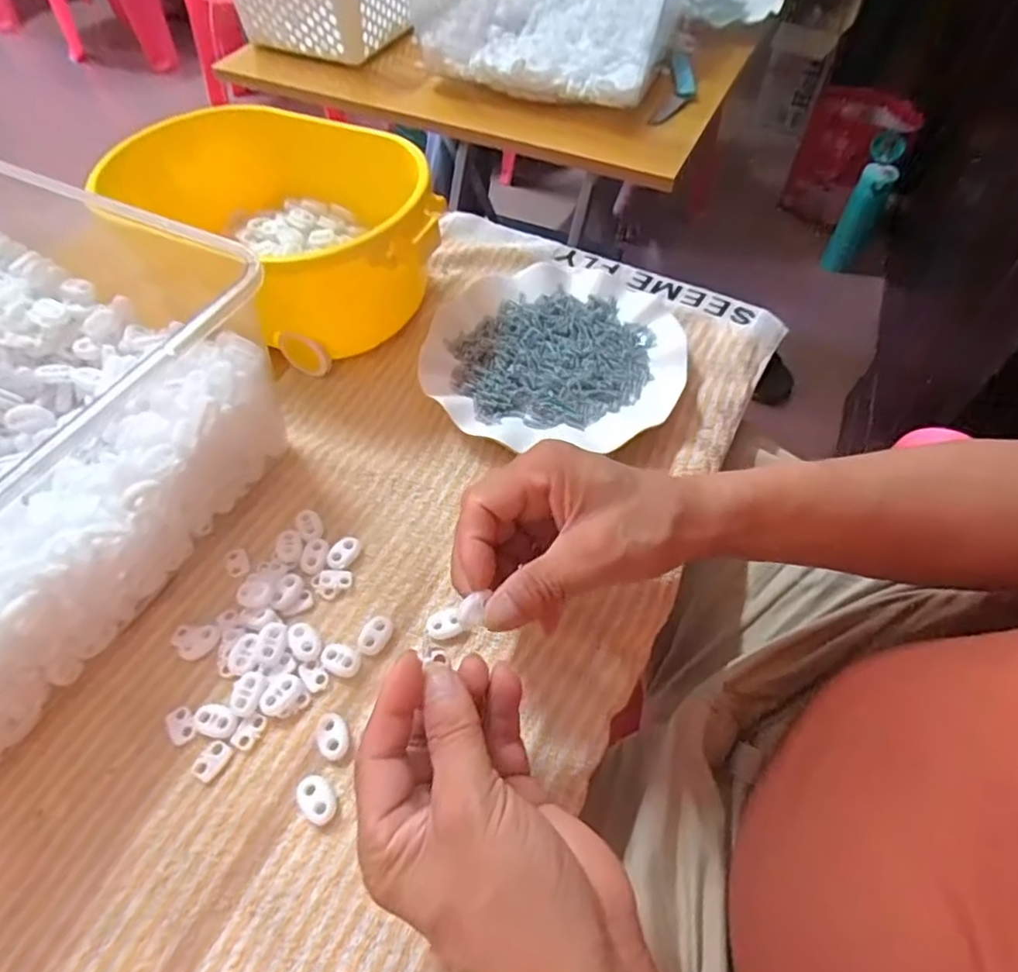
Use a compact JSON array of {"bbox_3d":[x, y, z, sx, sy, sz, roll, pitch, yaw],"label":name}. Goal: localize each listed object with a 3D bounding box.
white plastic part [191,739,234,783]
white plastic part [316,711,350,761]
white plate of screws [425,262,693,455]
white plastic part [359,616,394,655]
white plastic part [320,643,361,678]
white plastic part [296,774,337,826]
[{"bbox_3d":[-0.148,0.137,0.306,0.013,0.004,0.019,29,60,19],"label":"white plastic part"},{"bbox_3d":[-0.090,0.127,0.310,0.015,0.005,0.024,-24,59,-15],"label":"white plastic part"},{"bbox_3d":[0.034,-0.100,0.455,0.182,0.027,0.171,0,55,0],"label":"white plate of screws"},{"bbox_3d":[-0.074,0.083,0.340,0.016,0.006,0.022,17,57,11],"label":"white plastic part"},{"bbox_3d":[-0.091,0.095,0.332,0.022,0.006,0.014,22,58,15],"label":"white plastic part"},{"bbox_3d":[-0.092,0.151,0.294,0.015,0.006,0.023,-34,62,-21],"label":"white plastic part"}]

